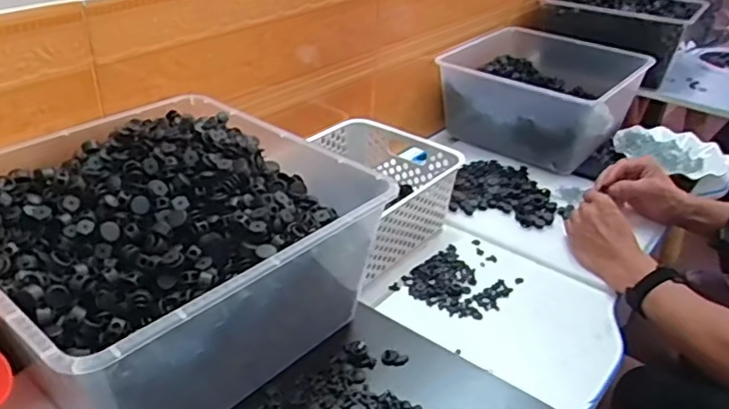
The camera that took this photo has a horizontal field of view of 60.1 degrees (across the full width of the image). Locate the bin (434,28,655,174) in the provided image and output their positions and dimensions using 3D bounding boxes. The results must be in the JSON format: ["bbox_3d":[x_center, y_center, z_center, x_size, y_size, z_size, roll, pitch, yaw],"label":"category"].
[{"bbox_3d":[0.327,-0.206,1.173,0.289,0.152,0.363,26,38,28],"label":"bin"}]

